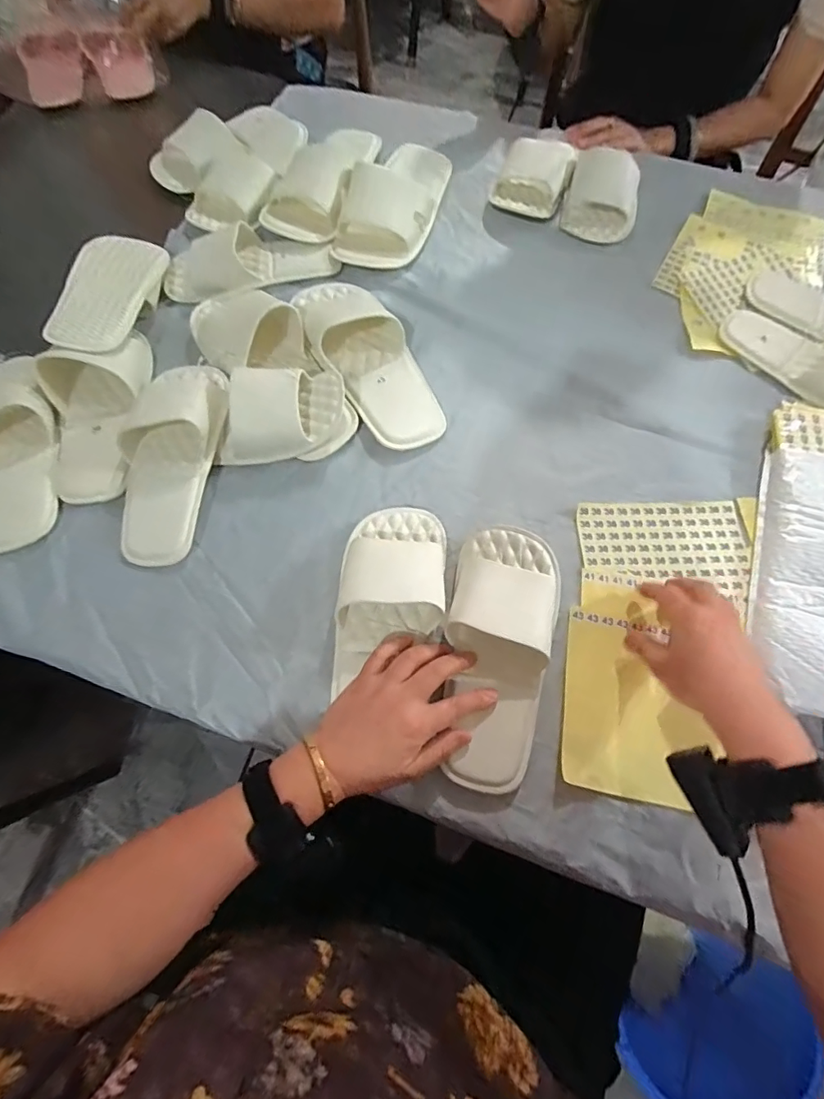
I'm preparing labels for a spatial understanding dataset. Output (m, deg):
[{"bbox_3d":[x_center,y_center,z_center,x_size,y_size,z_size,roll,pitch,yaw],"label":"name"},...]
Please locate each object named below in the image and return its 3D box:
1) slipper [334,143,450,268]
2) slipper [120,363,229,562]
[{"bbox_3d":[-0.018,-0.501,0.679,0.111,0.060,0.242,19,69,7],"label":"slipper"},{"bbox_3d":[-0.261,-0.101,0.521,0.095,0.058,0.233,7,68,3],"label":"slipper"}]

